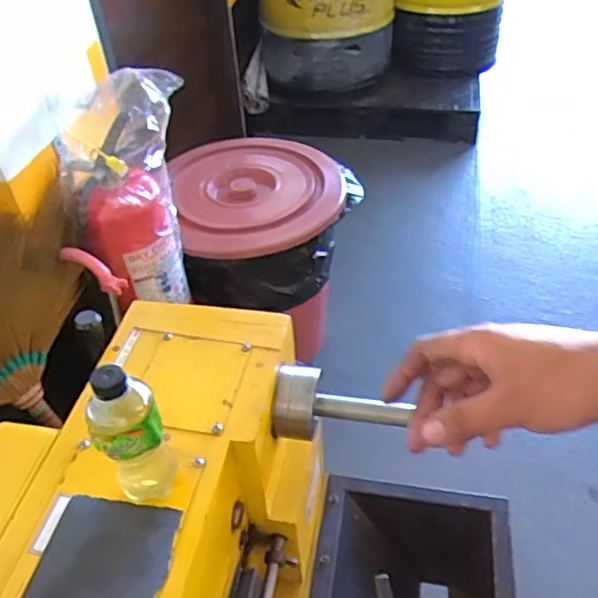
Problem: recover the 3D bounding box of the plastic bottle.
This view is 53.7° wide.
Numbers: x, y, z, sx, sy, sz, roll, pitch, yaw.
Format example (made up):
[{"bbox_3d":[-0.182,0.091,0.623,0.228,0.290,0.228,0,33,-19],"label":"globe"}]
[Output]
[{"bbox_3d":[-0.151,0.124,0.534,0.059,0.154,0.050,-19,45,-15],"label":"plastic bottle"}]

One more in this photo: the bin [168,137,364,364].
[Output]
[{"bbox_3d":[-0.125,-0.092,1.573,0.449,0.470,0.473,1,45,-1],"label":"bin"}]

